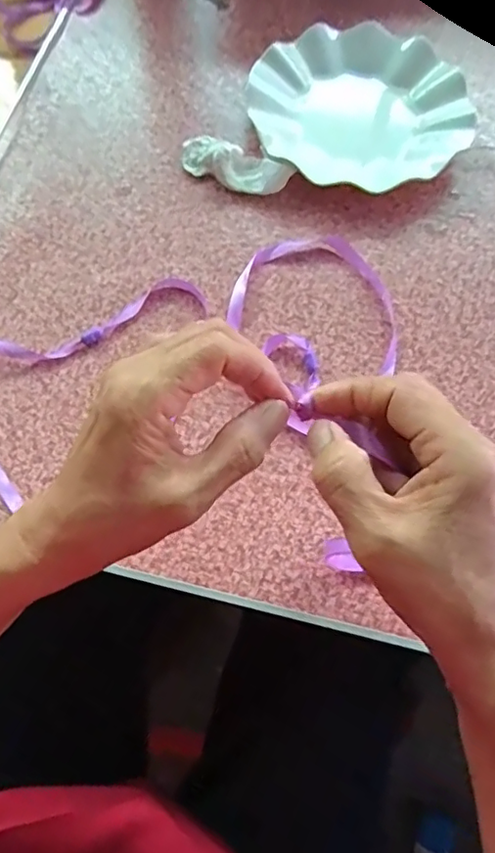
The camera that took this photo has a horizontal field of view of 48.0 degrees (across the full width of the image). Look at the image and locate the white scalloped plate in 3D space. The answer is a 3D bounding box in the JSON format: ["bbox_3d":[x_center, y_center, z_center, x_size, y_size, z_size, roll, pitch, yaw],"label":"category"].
[{"bbox_3d":[0.096,-0.271,0.473,0.178,0.022,0.166,11,69,3],"label":"white scalloped plate"}]

